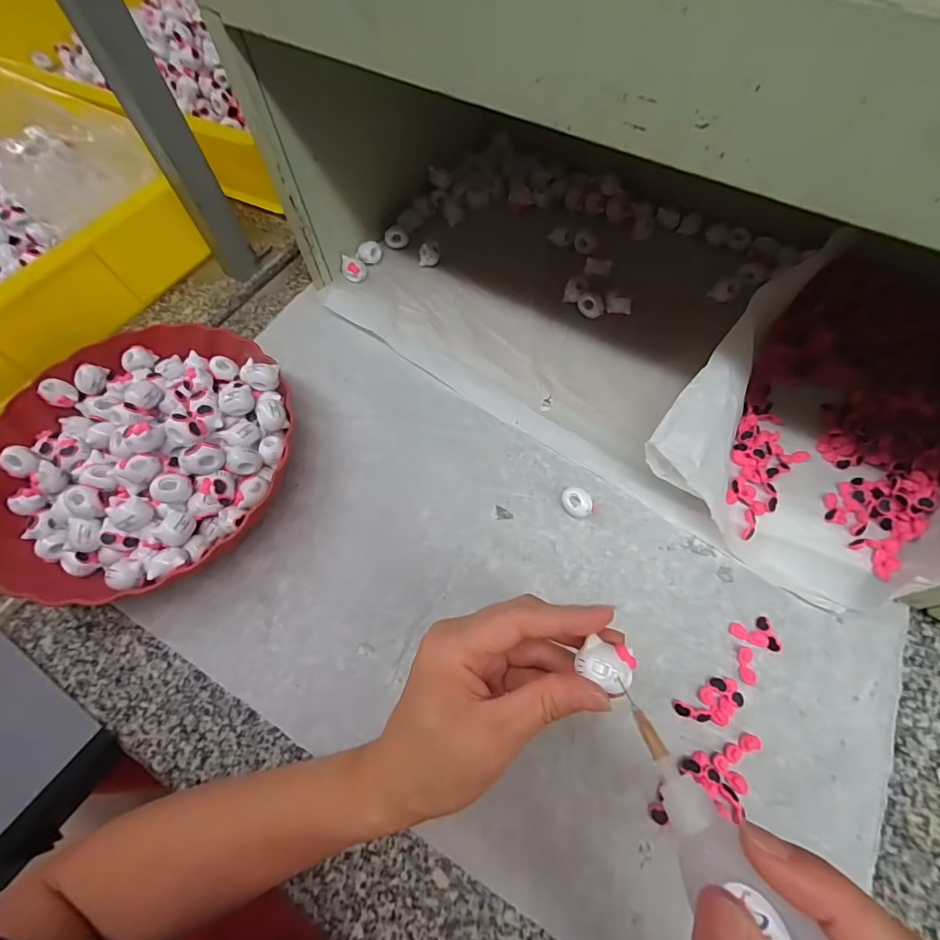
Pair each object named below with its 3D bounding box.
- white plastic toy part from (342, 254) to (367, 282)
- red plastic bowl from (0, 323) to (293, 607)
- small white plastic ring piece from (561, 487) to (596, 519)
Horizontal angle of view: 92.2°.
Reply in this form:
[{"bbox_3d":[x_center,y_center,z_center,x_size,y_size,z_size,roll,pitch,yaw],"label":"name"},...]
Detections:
[{"bbox_3d":[-0.119,-0.207,0.466,0.024,0.021,0.022,-19,65,-8],"label":"white plastic toy part"},{"bbox_3d":[-0.269,-0.018,0.366,0.233,0.067,0.236,-1,66,2],"label":"red plastic bowl"},{"bbox_3d":[0.086,0.027,0.366,0.020,0.020,0.027,-42,70,-17],"label":"small white plastic ring piece"}]

